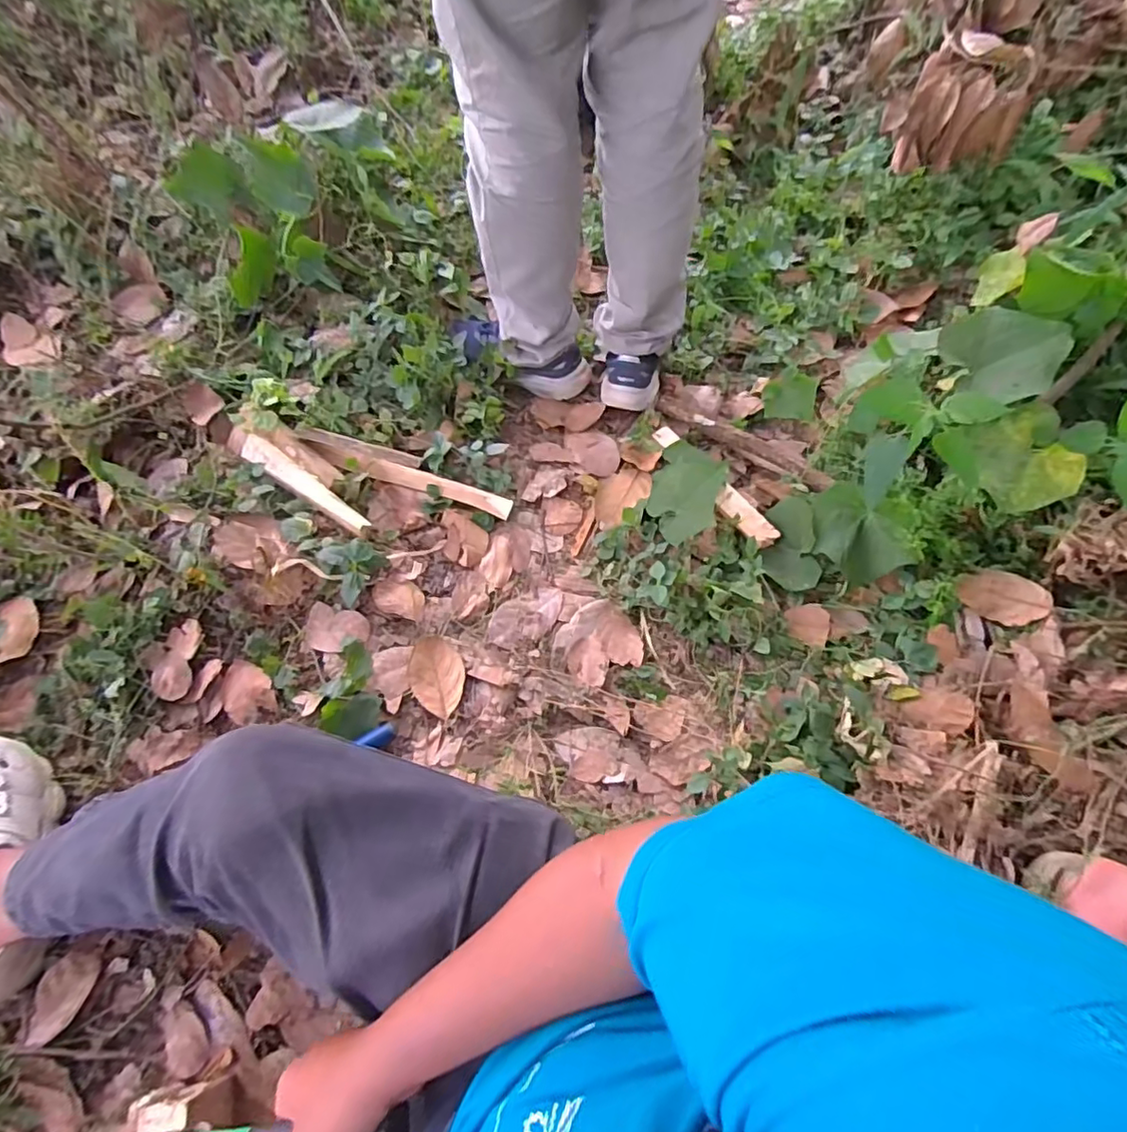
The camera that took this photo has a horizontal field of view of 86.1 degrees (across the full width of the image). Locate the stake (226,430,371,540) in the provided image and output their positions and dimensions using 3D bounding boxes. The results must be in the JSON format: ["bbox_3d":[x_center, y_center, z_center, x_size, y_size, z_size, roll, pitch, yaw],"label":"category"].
[{"bbox_3d":[-0.428,-0.144,0.953,0.319,0.021,0.039,32,65,17],"label":"stake"}]

